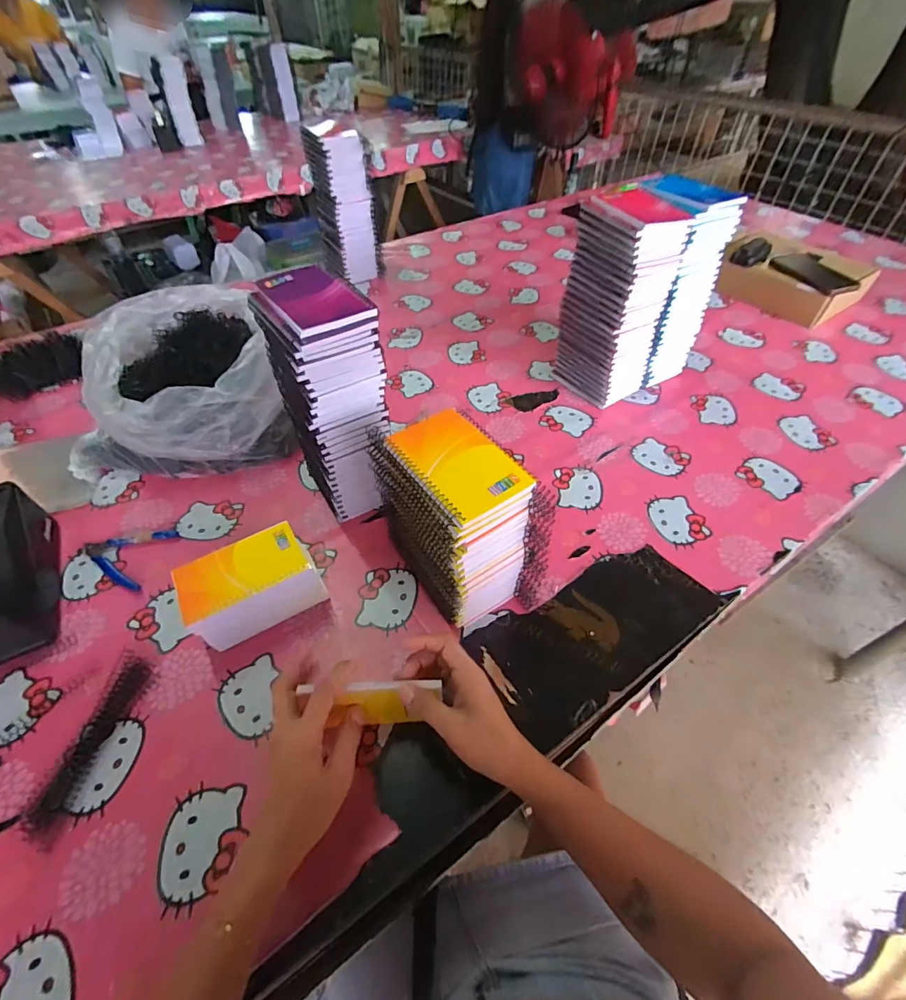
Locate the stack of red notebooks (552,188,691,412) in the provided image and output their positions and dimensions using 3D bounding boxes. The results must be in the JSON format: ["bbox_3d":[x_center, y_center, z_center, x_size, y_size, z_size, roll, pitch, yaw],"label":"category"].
[{"bbox_3d":[0.259,-0.311,0.738,0.104,0.291,0.130,-26,53,-19],"label":"stack of red notebooks"}]

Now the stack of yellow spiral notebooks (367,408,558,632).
[{"bbox_3d":[0.005,0.030,0.502,0.095,0.214,0.154,-30,54,-21],"label":"stack of yellow spiral notebooks"}]

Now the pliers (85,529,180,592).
[{"bbox_3d":[-0.427,0.066,0.594,0.105,0.010,0.090,9,50,10],"label":"pliers"}]

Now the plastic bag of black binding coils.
[{"bbox_3d":[-0.451,-0.197,0.733,0.309,0.140,0.358,-16,50,-11],"label":"plastic bag of black binding coils"}]

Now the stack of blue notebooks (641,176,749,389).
[{"bbox_3d":[0.347,-0.354,0.778,0.121,0.292,0.149,-22,52,-16],"label":"stack of blue notebooks"}]

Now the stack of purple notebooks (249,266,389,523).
[{"bbox_3d":[-0.146,-0.114,0.577,0.099,0.295,0.134,-26,53,-19],"label":"stack of purple notebooks"}]

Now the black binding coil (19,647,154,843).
[{"bbox_3d":[-0.353,0.234,0.447,0.038,0.016,0.160,7,50,9],"label":"black binding coil"}]

